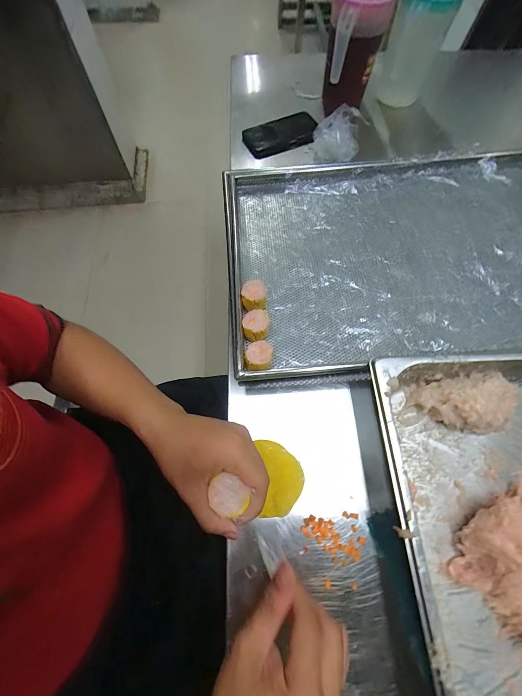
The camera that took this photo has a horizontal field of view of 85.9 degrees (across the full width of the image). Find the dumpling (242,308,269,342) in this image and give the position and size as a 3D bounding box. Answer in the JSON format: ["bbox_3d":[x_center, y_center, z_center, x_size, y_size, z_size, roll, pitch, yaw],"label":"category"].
[{"bbox_3d":[-0.007,-0.028,0.400,0.037,0.034,0.044,-3,64,1],"label":"dumpling"}]

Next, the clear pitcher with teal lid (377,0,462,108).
[{"bbox_3d":[0.319,-0.636,0.586,0.116,0.182,0.098,20,71,10],"label":"clear pitcher with teal lid"}]

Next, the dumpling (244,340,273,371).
[{"bbox_3d":[-0.002,0.014,0.382,0.035,0.033,0.040,5,68,1],"label":"dumpling"}]

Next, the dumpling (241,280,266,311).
[{"bbox_3d":[-0.010,-0.073,0.419,0.034,0.042,0.040,-4,68,-2],"label":"dumpling"}]

